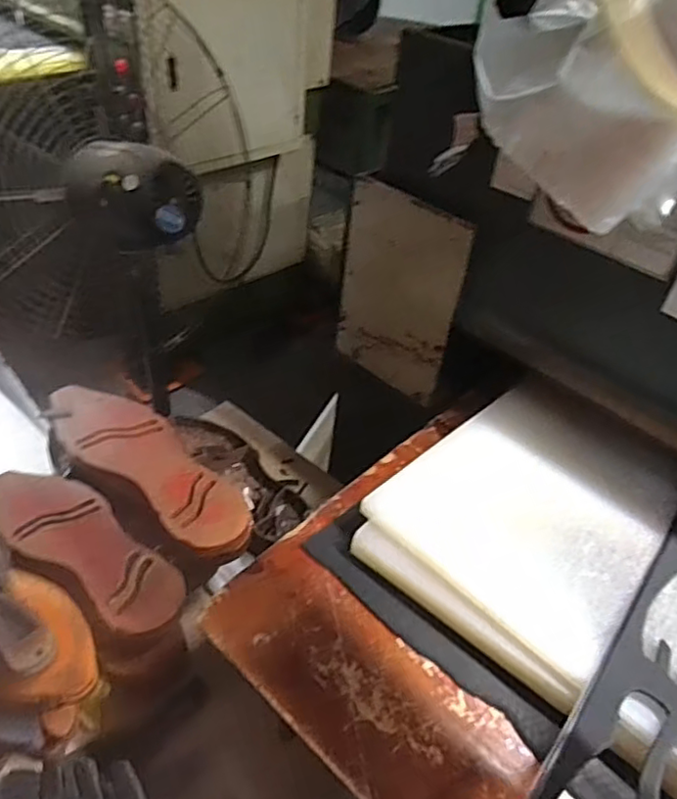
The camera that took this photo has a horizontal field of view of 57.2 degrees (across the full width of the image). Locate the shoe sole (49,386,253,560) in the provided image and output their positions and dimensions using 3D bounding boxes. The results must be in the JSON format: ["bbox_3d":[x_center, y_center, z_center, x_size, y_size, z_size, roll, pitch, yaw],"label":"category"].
[{"bbox_3d":[-0.230,0.074,0.746,0.112,0.019,0.323,-29,52,-33],"label":"shoe sole"}]

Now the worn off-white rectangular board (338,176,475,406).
[{"bbox_3d":[0.073,-0.130,0.807,0.182,0.271,0.018,33,47,29],"label":"worn off-white rectangular board"}]

